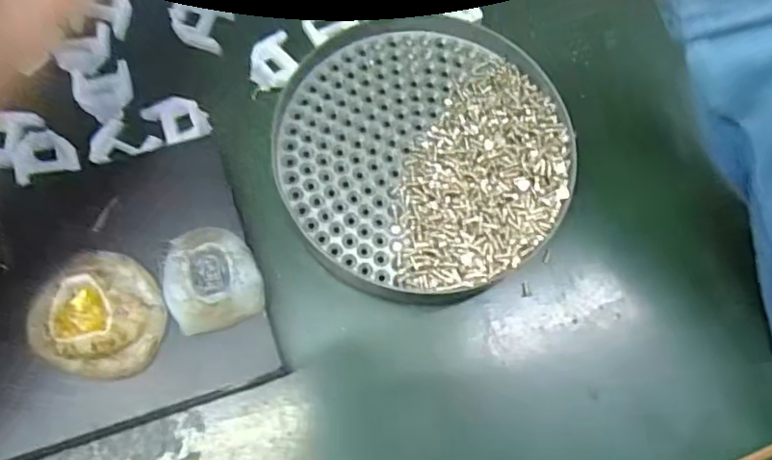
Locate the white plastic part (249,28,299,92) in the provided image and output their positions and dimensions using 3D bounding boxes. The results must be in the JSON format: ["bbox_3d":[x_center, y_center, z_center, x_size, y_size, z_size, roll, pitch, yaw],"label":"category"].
[{"bbox_3d":[-0.047,-0.071,0.259,0.019,0.010,0.027,-9,71,-4],"label":"white plastic part"}]

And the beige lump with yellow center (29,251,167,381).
[{"bbox_3d":[-0.094,0.027,0.204,0.041,0.013,0.039,0,71,-1],"label":"beige lump with yellow center"}]

